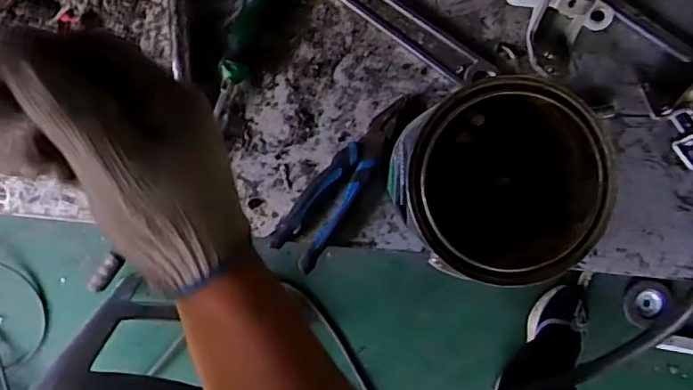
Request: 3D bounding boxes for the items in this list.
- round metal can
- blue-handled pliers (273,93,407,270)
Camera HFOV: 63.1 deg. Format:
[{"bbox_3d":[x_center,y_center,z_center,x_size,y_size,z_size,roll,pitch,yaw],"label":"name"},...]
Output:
[{"bbox_3d":[0.131,-0.013,0.504,0.162,0.161,0.158,0,93,-2],"label":"round metal can"},{"bbox_3d":[-0.001,-0.015,0.563,0.049,0.019,0.189,37,91,-3],"label":"blue-handled pliers"}]

